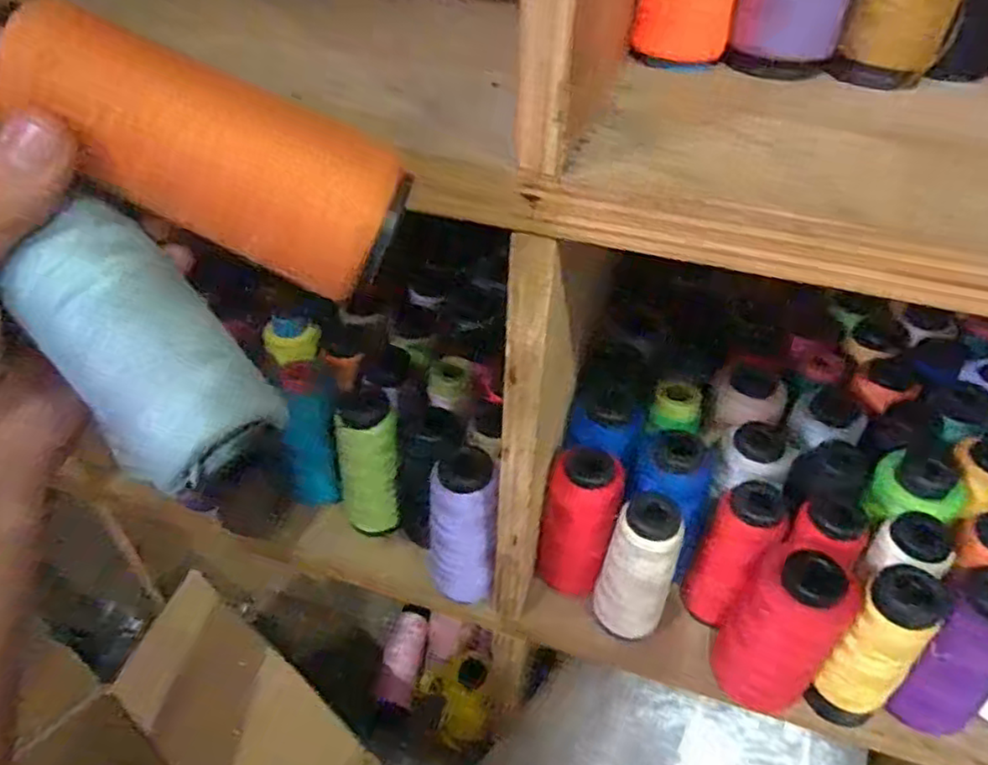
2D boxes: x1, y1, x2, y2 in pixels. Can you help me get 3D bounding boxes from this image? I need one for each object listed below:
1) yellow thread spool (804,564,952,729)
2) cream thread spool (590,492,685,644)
[{"bbox_3d":[0.208,0.150,0.363,0.033,0.115,0.039,-27,50,-29],"label":"yellow thread spool"},{"bbox_3d":[0.090,0.112,0.402,0.041,0.114,0.042,1,42,-1],"label":"cream thread spool"}]

